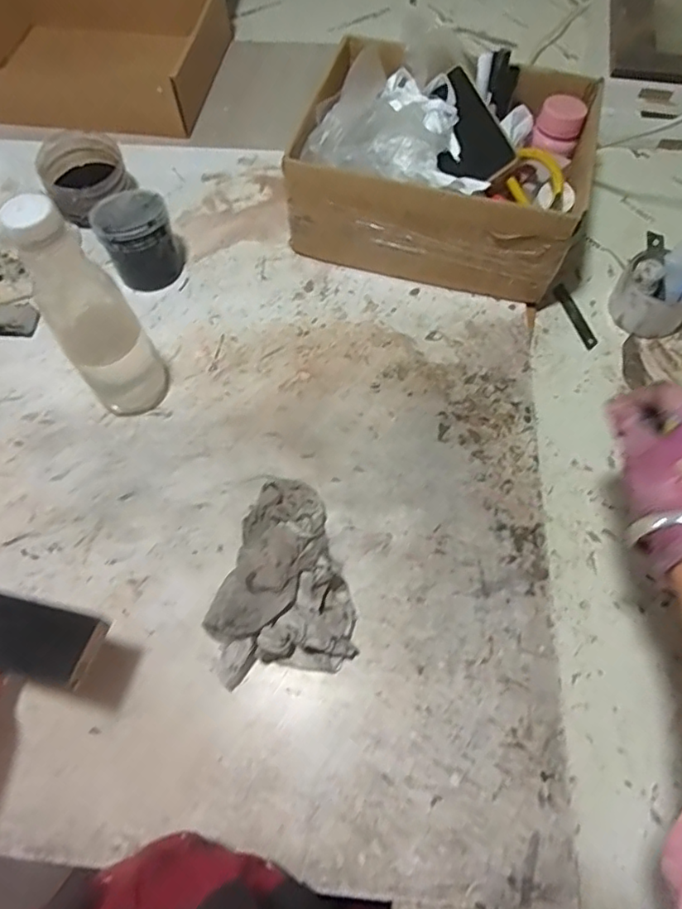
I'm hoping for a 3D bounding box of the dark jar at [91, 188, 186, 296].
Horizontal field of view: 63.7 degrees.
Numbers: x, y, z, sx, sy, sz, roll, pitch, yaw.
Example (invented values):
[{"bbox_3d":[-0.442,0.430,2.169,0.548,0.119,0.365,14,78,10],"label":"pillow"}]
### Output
[{"bbox_3d":[-0.233,-0.248,0.638,0.079,0.092,0.077,-1,63,2],"label":"dark jar"}]

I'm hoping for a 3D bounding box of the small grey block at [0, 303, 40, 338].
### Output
[{"bbox_3d":[-0.386,-0.154,0.625,0.085,0.021,0.038,3,63,4],"label":"small grey block"}]

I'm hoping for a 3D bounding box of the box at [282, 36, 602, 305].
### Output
[{"bbox_3d":[0.120,-0.339,0.641,0.304,0.143,0.246,15,64,10],"label":"box"}]

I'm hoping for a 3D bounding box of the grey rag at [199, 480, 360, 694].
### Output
[{"bbox_3d":[-0.056,0.097,0.471,0.117,0.057,0.170,-10,63,-3],"label":"grey rag"}]

